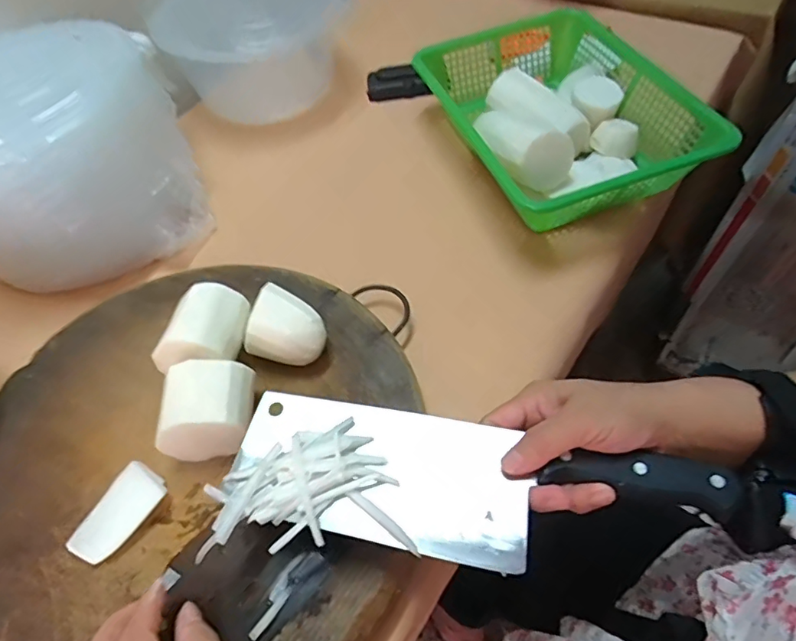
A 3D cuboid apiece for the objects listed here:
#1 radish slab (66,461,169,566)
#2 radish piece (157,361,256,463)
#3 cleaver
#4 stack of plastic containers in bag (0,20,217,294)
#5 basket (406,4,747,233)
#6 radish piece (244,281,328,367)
[{"bbox_3d":[-0.189,0.131,0.353,0.032,0.015,0.065,29,62,23],"label":"radish slab"},{"bbox_3d":[-0.132,0.066,0.370,0.059,0.058,0.056,-6,55,1],"label":"radish piece"},{"bbox_3d":[0.042,0.097,0.308,0.282,0.014,0.083,6,56,11],"label":"cleaver"},{"bbox_3d":[-0.338,-0.165,0.529,0.231,0.158,0.190,-19,56,-8],"label":"stack of plastic containers in bag"},{"bbox_3d":[0.166,-0.226,0.582,0.220,0.083,0.316,-20,55,-8],"label":"basket"},{"bbox_3d":[-0.083,0.008,0.407,0.054,0.052,0.054,7,56,10],"label":"radish piece"}]

